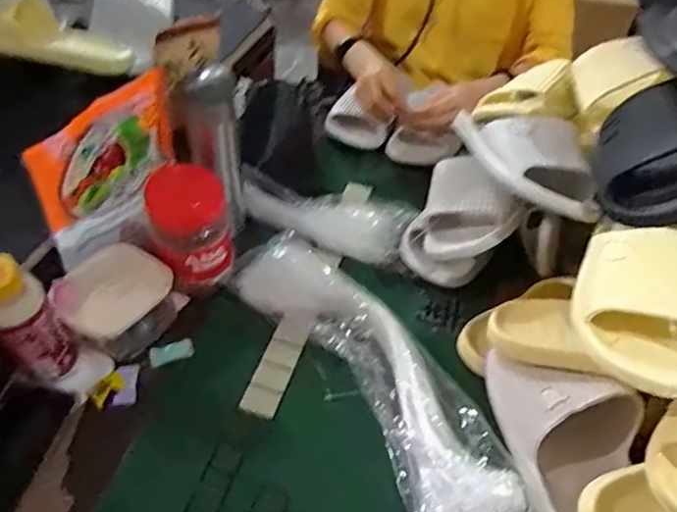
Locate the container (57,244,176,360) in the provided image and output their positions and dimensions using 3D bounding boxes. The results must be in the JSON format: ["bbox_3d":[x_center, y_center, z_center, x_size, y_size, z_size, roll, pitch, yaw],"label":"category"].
[{"bbox_3d":[-0.250,0.055,0.618,0.108,0.072,0.113,36,55,23],"label":"container"}]

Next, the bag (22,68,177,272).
[{"bbox_3d":[-0.240,-0.095,0.592,0.020,0.162,0.176,29,52,18],"label":"bag"}]

